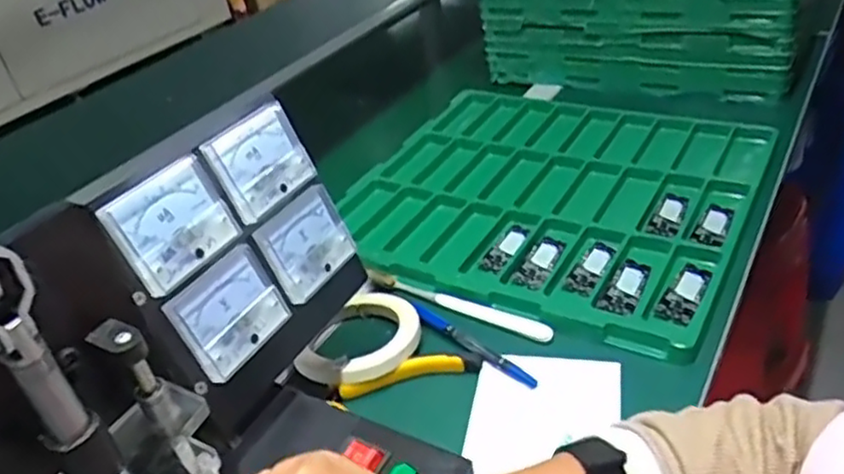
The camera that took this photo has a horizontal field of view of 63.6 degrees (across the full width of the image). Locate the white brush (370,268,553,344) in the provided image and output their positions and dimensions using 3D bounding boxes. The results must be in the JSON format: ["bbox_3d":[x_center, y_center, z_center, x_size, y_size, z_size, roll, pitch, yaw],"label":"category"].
[{"bbox_3d":[0.026,0.057,0.595,0.181,0.016,0.020,17,40,30],"label":"white brush"}]

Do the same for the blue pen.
[{"bbox_3d":[0.039,0.086,0.548,0.010,0.012,0.130,-33,41,-29],"label":"blue pen"}]

